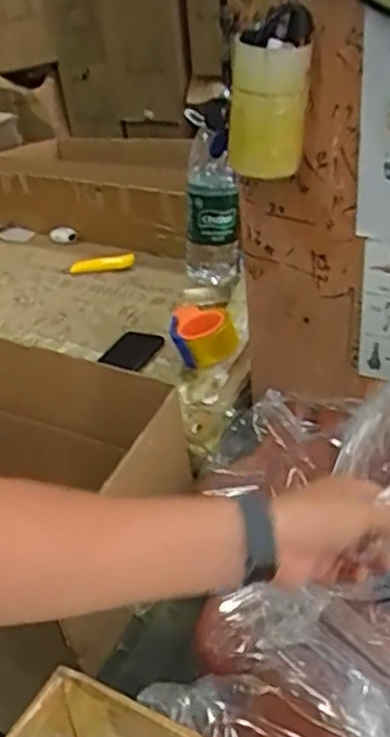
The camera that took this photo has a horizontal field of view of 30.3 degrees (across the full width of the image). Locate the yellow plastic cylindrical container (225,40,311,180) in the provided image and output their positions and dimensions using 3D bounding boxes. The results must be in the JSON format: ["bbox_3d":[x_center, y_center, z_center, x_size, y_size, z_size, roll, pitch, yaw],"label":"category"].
[{"bbox_3d":[0.082,-0.293,0.820,0.093,0.133,0.069,1,36,9],"label":"yellow plastic cylindrical container"}]

